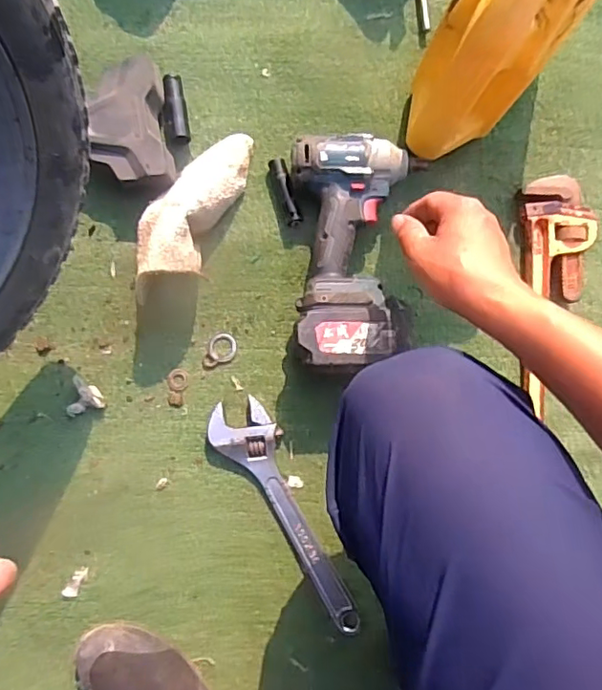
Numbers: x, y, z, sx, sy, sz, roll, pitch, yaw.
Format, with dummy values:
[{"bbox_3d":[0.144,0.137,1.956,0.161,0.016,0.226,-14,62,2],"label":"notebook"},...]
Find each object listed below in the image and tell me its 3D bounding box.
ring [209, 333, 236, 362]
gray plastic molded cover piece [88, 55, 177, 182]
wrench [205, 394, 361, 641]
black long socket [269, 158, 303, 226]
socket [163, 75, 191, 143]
[{"bbox_3d":[-0.089,0.003,0.631,0.031,0.004,0.033,0,87,-2],"label":"ring"},{"bbox_3d":[-0.182,-0.242,0.619,0.081,0.056,0.145,-10,86,-3],"label":"gray plastic molded cover piece"},{"bbox_3d":[-0.010,0.187,0.611,0.065,0.021,0.275,-30,89,-3],"label":"wrench"},{"bbox_3d":[-0.017,-0.176,0.634,0.018,0.020,0.080,-17,88,-2],"label":"black long socket"},{"bbox_3d":[-0.145,-0.275,0.638,0.024,0.022,0.080,-10,88,-2],"label":"socket"}]

